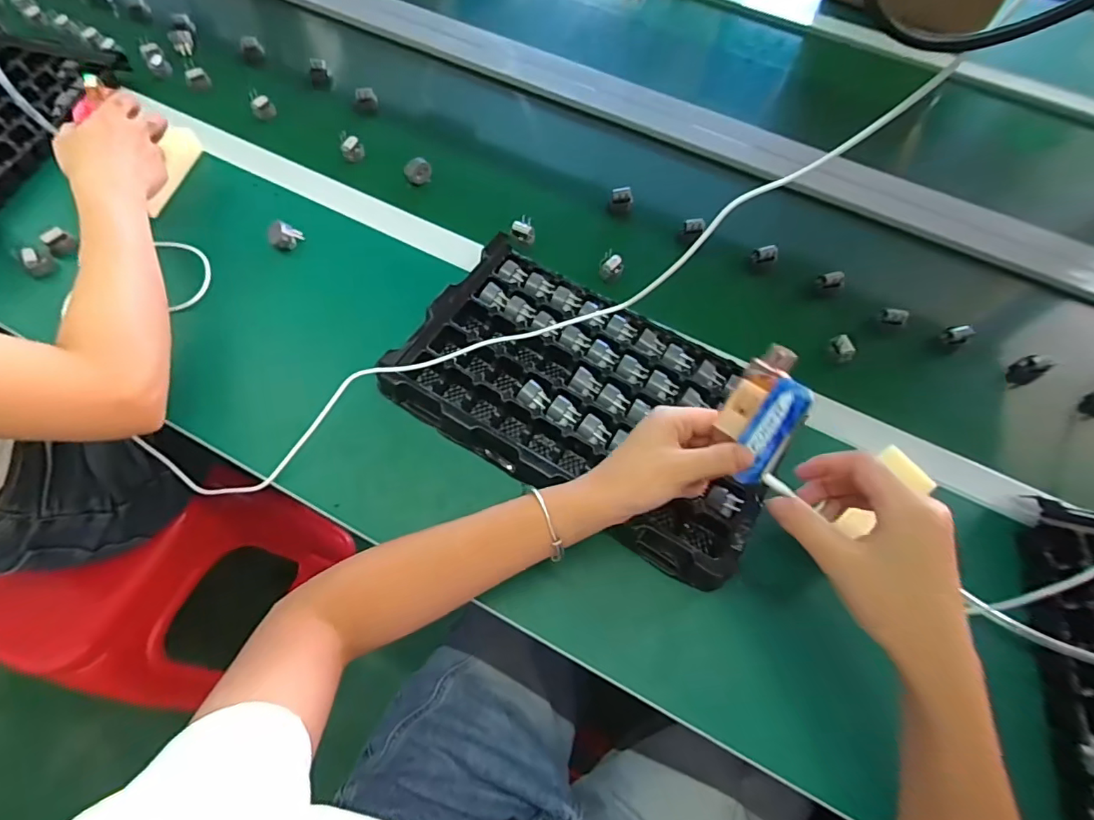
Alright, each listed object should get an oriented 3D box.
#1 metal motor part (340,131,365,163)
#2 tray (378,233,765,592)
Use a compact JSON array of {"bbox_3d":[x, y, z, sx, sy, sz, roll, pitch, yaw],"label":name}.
[{"bbox_3d":[-0.252,-0.341,0.684,0.027,0.021,0.033,-16,65,-11],"label":"metal motor part"},{"bbox_3d":[0.043,-0.014,0.515,0.362,0.034,0.214,31,66,12],"label":"tray"}]

